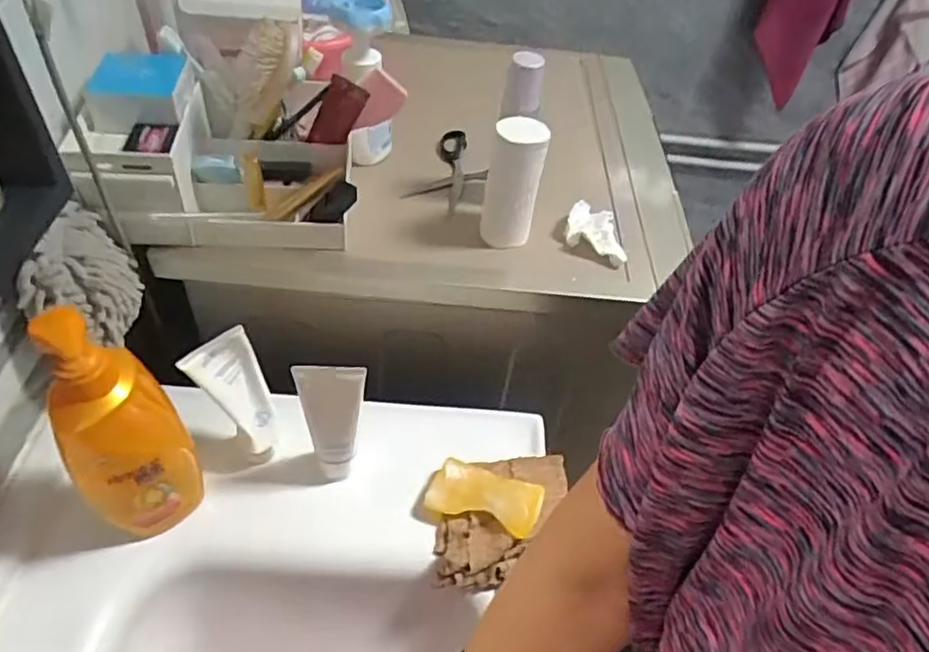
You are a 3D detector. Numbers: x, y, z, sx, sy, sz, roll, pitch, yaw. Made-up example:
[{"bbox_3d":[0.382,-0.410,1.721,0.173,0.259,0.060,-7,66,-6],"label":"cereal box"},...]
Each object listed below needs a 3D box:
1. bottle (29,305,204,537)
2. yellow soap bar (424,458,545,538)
[{"bbox_3d":[-0.263,0.081,0.491,0.082,0.239,0.041,-33,59,-31],"label":"bottle"},{"bbox_3d":[0.020,0.158,0.604,0.103,0.022,0.054,18,48,10],"label":"yellow soap bar"}]

